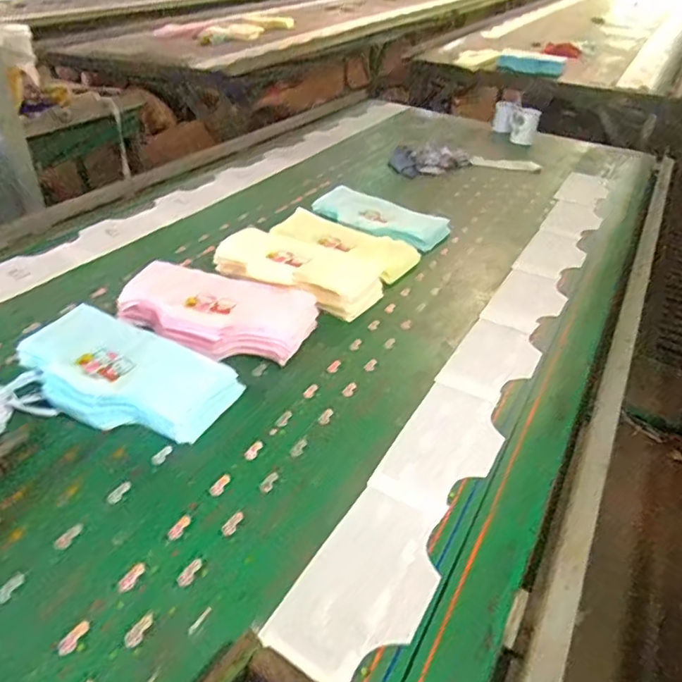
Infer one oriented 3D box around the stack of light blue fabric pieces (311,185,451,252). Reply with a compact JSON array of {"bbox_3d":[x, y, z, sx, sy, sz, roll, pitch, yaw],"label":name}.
[{"bbox_3d":[0.085,-0.303,1.397,0.335,0.053,0.158,23,40,27],"label":"stack of light blue fabric pieces"}]

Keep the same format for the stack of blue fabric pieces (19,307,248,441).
[{"bbox_3d":[-0.336,0.051,0.848,0.343,0.064,0.180,18,38,22],"label":"stack of blue fabric pieces"}]

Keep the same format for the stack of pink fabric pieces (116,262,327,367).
[{"bbox_3d":[-0.220,-0.045,0.985,0.342,0.075,0.189,9,36,6],"label":"stack of pink fabric pieces"}]

